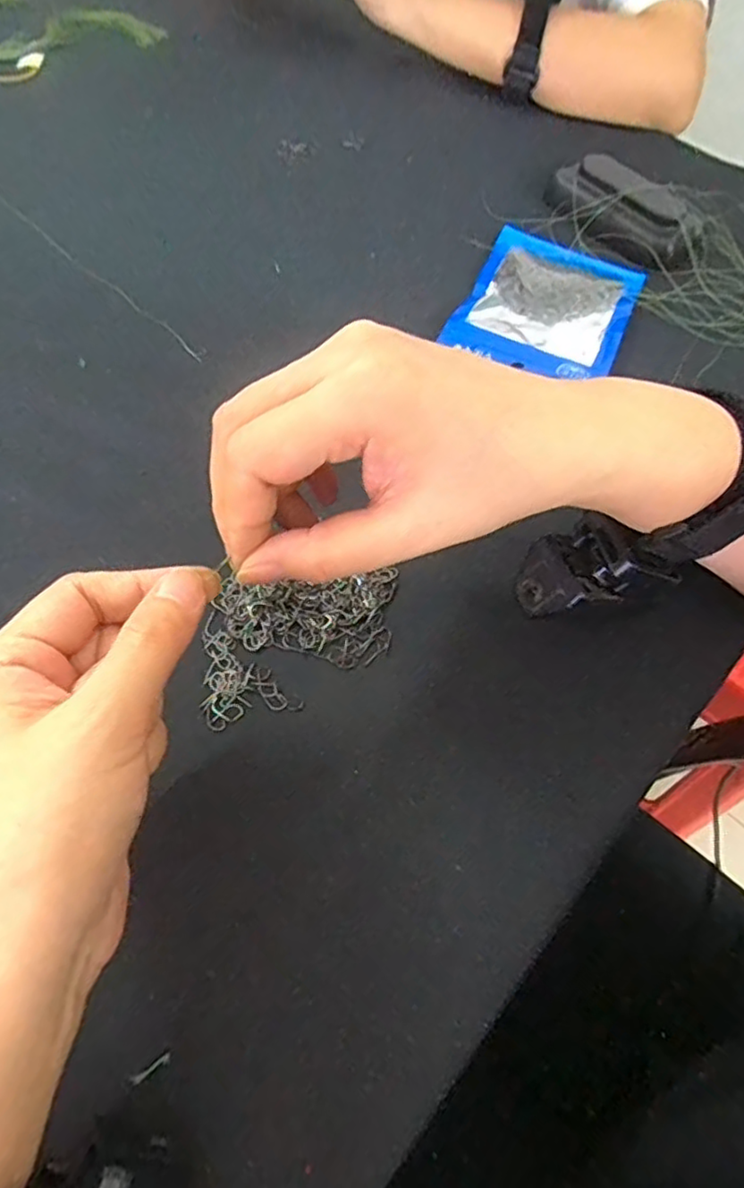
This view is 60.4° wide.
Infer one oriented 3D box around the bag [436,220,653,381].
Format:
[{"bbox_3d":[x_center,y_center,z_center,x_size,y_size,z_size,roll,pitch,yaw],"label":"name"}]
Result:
[{"bbox_3d":[0.111,-0.182,0.400,0.098,0.005,0.120,24,63,10],"label":"bag"}]

